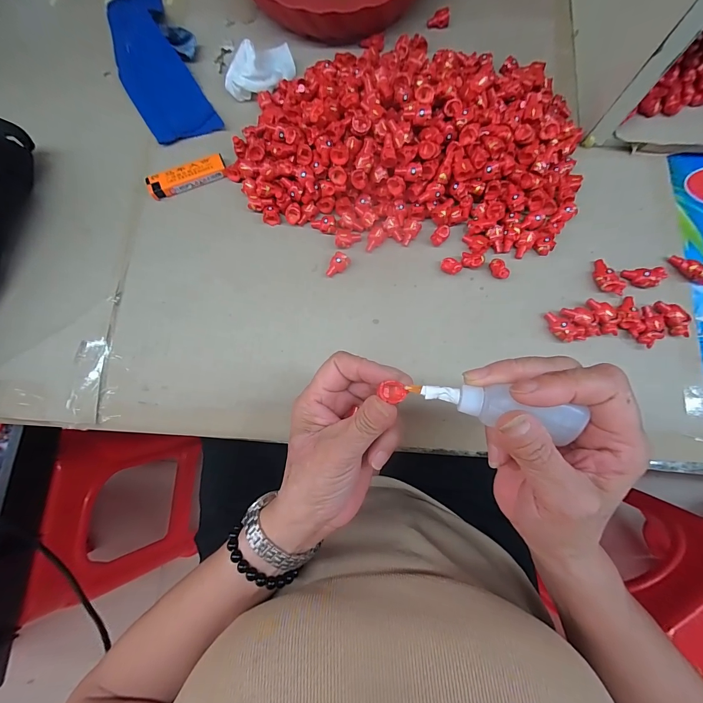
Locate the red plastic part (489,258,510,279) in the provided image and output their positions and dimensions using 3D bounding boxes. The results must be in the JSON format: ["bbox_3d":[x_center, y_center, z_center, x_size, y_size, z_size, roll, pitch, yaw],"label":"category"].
[{"bbox_3d":[0.141,-0.078,0.318,0.012,0.013,0.021,-35,80,-5],"label":"red plastic part"}]

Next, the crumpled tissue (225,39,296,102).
[{"bbox_3d":[-0.099,-0.313,0.366,0.085,0.041,0.042,-42,83,-17],"label":"crumpled tissue"}]

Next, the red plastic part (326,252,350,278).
[{"bbox_3d":[-0.013,-0.084,0.325,0.017,0.011,0.025,31,81,7],"label":"red plastic part"}]

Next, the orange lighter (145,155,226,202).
[{"bbox_3d":[-0.171,-0.182,0.345,0.080,0.016,0.020,-23,79,-3],"label":"orange lighter"}]

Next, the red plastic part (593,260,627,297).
[{"bbox_3d":[0.243,-0.069,0.316,0.017,0.014,0.038,-28,79,-4],"label":"red plastic part"}]

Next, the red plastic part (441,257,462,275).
[{"bbox_3d":[0.096,-0.082,0.321,0.013,0.014,0.019,-44,81,-7],"label":"red plastic part"}]

